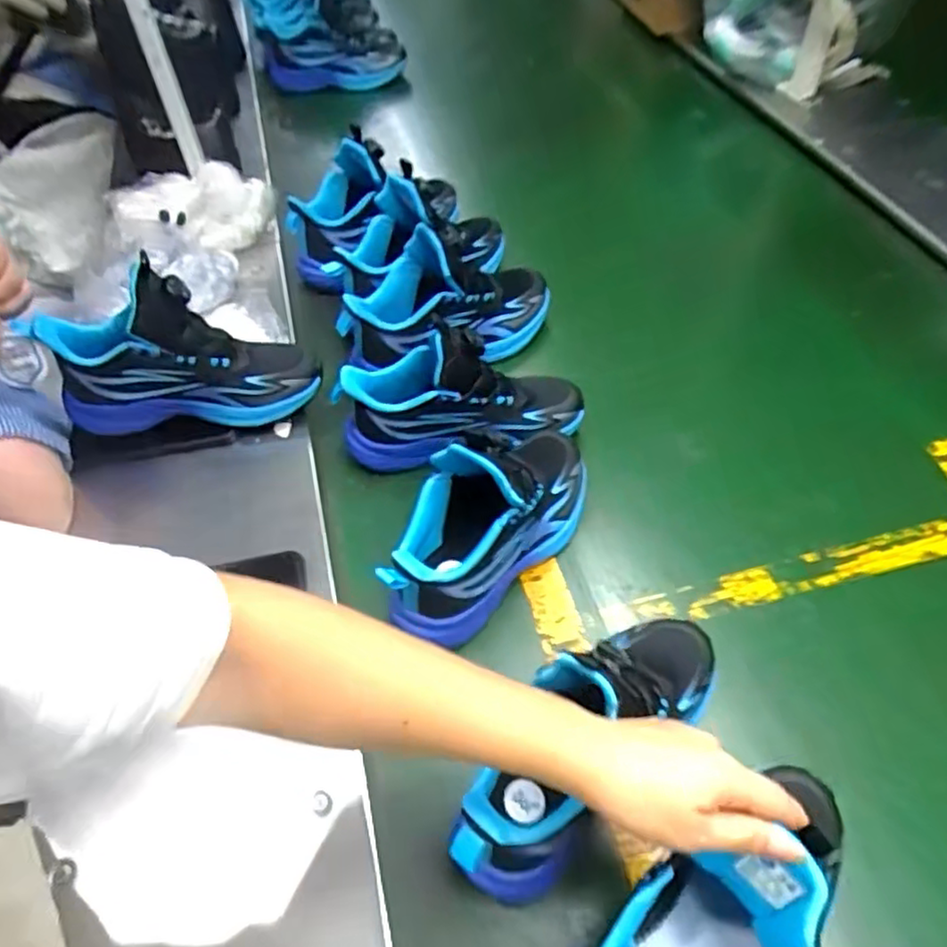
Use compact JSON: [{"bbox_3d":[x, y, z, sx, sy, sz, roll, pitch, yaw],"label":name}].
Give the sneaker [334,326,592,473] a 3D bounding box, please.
[{"bbox_3d":[-0.012,-0.075,0.663,0.234,0.127,0.078,-5,52,1],"label":"sneaker"}]

